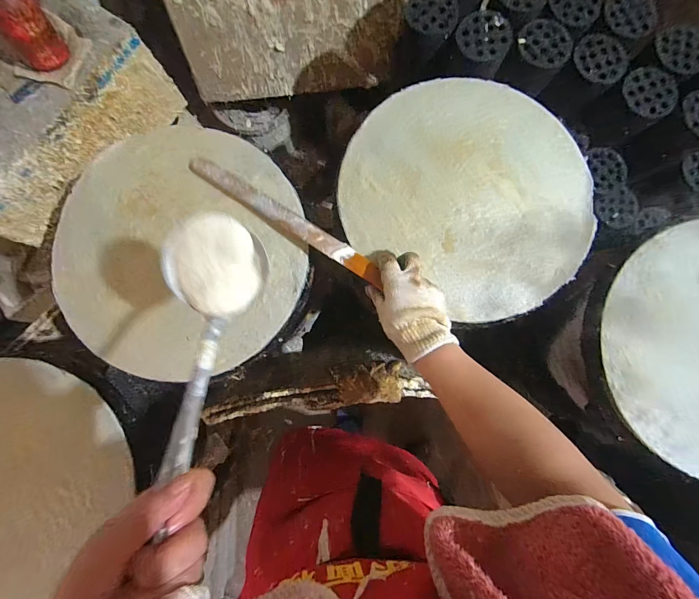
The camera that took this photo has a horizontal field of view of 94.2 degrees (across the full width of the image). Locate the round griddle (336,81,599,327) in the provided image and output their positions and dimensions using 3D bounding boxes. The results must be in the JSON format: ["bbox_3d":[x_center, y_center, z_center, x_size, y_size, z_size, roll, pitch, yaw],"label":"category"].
[{"bbox_3d":[0.185,-0.171,0.495,0.373,0.019,0.339,36,85,5],"label":"round griddle"}]

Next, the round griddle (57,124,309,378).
[{"bbox_3d":[-0.255,-0.072,0.494,0.365,0.041,0.360,0,83,1],"label":"round griddle"}]

